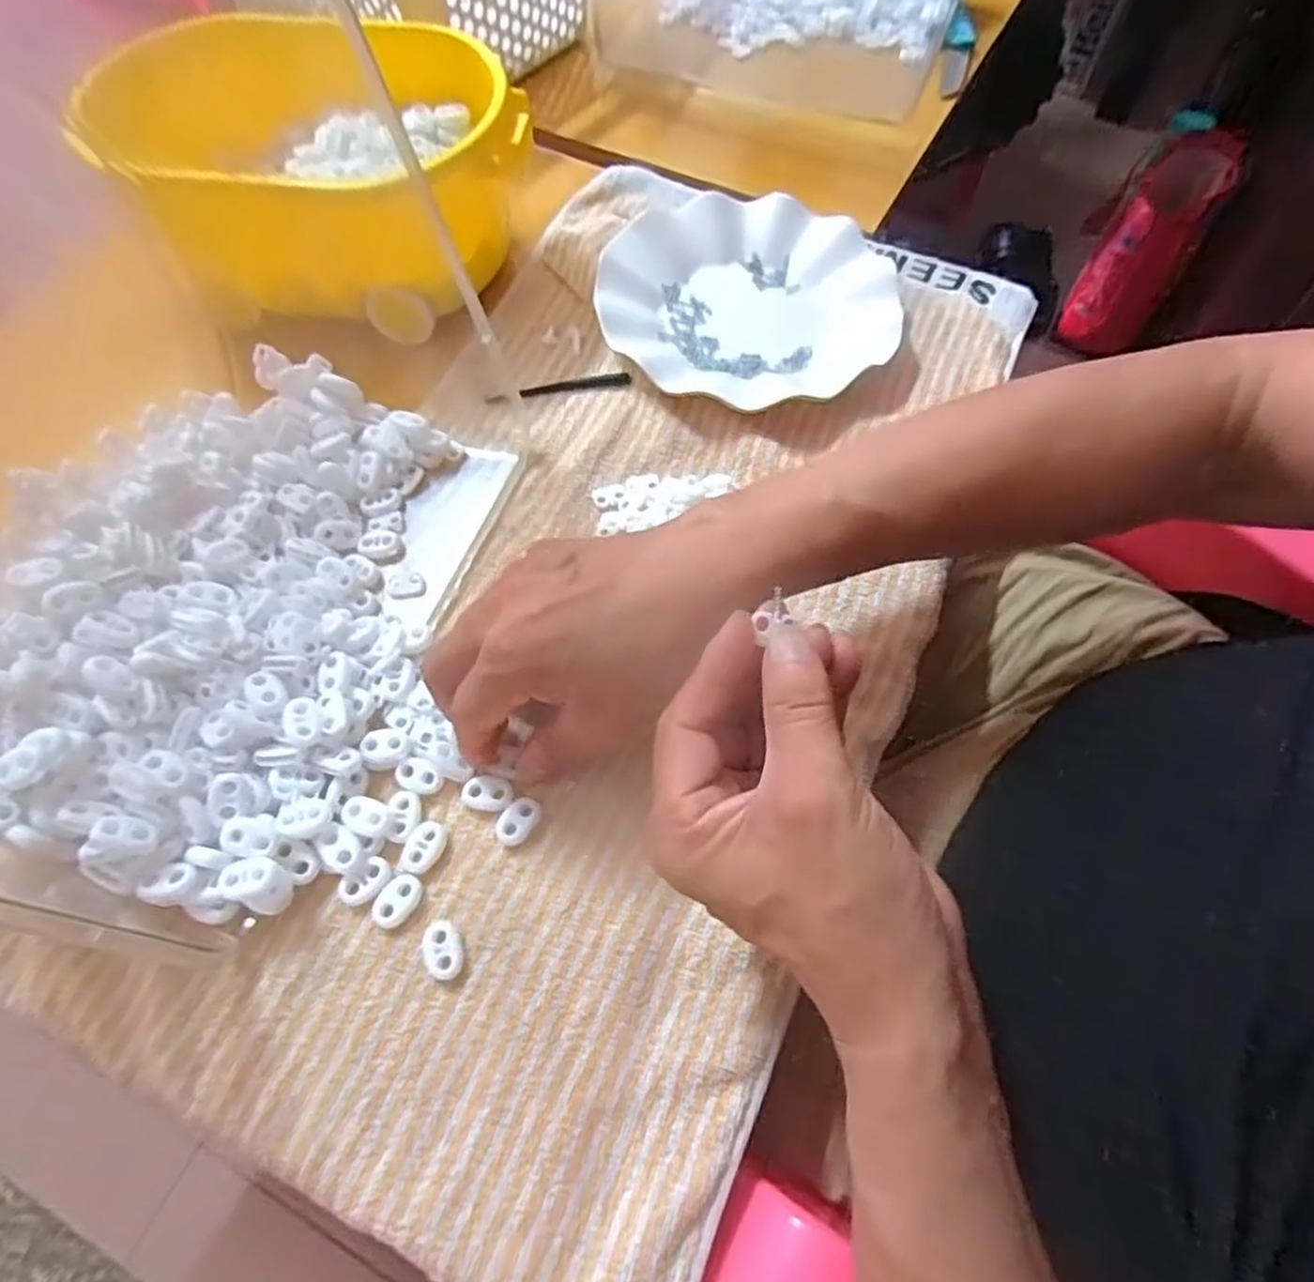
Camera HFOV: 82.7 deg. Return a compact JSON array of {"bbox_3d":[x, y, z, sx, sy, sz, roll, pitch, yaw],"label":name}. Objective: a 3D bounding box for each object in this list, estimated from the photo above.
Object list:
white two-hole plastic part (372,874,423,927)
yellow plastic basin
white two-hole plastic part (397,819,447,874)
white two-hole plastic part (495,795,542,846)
[{"bbox_3d":[-0.109,0.110,0.316,0.016,0.004,0.022,36,68,17],"label":"white two-hole plastic part"},{"bbox_3d":[-0.202,-0.285,0.464,0.254,0.110,0.165,7,62,3],"label":"yellow plastic basin"},{"bbox_3d":[-0.102,0.090,0.325,0.016,0.004,0.023,19,64,10],"label":"white two-hole plastic part"},{"bbox_3d":[-0.061,0.080,0.330,0.015,0.005,0.022,32,67,16],"label":"white two-hole plastic part"}]

